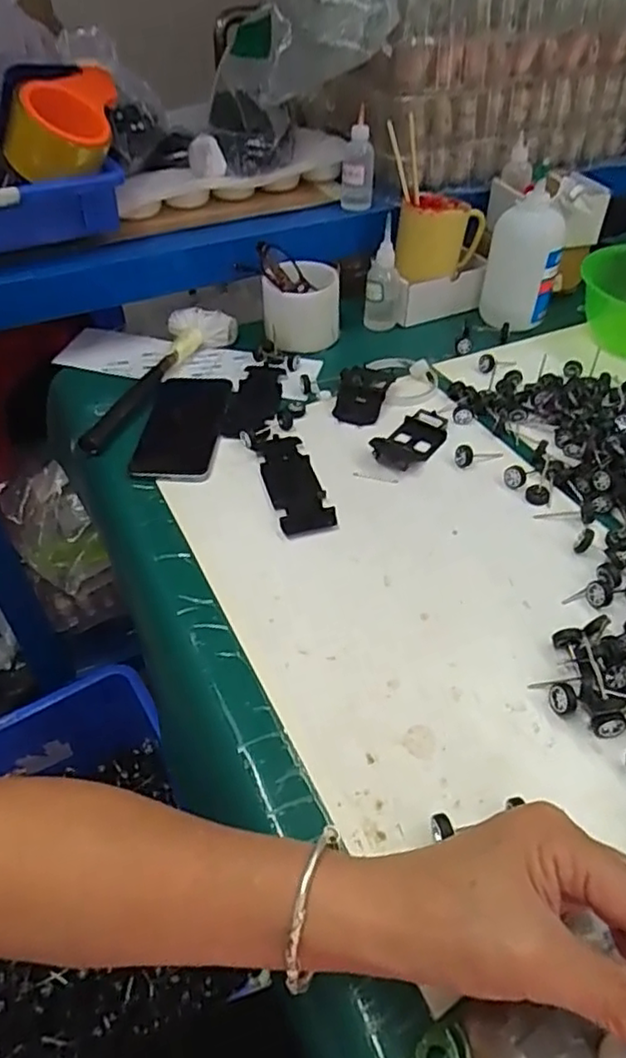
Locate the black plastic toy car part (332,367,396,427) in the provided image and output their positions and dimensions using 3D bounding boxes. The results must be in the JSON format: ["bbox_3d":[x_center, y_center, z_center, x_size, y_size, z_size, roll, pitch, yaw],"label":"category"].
[{"bbox_3d":[0.052,-0.143,0.671,0.049,0.014,0.086,10,47,12],"label":"black plastic toy car part"}]

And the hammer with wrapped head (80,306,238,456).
[{"bbox_3d":[-0.176,-0.166,0.686,0.064,0.033,0.249,19,49,19],"label":"hammer with wrapped head"}]

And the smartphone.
[{"bbox_3d":[-0.129,-0.102,0.641,0.081,0.013,0.164,4,45,5],"label":"smartphone"}]

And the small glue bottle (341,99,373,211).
[{"bbox_3d":[0.053,-0.439,0.762,0.038,0.102,0.031,8,46,10],"label":"small glue bottle"}]

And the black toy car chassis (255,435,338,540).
[{"bbox_3d":[-0.018,-0.042,0.576,0.047,0.006,0.128,-13,46,-11],"label":"black toy car chassis"}]

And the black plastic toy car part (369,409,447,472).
[{"bbox_3d":[0.097,-0.089,0.620,0.047,0.013,0.090,31,54,28],"label":"black plastic toy car part"}]

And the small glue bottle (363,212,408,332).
[{"bbox_3d":[0.088,-0.295,0.760,0.050,0.121,0.036,5,46,6],"label":"small glue bottle"}]

